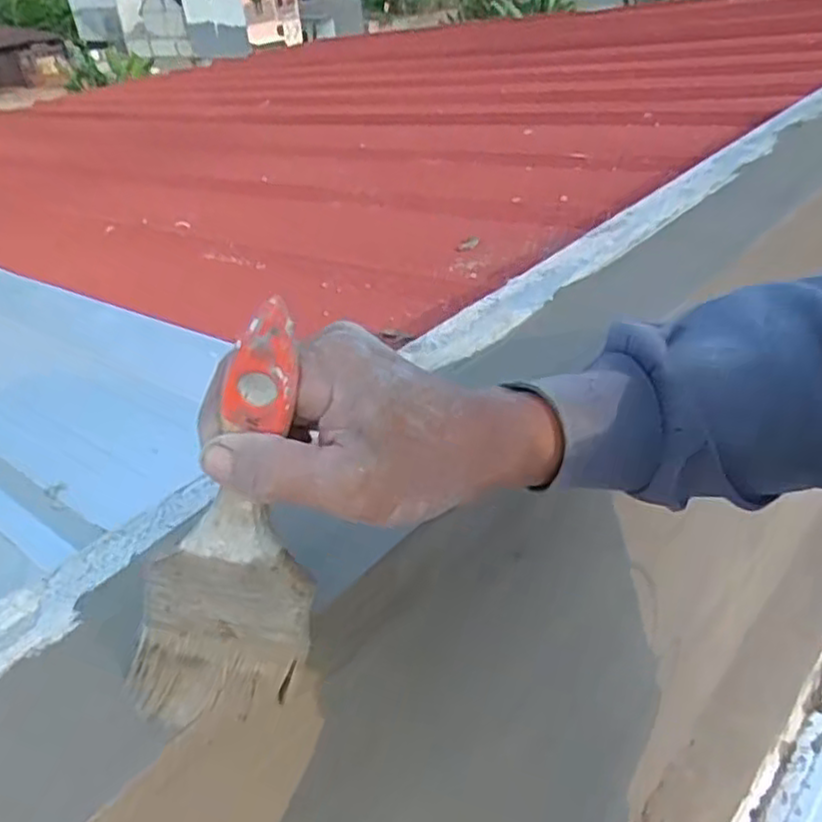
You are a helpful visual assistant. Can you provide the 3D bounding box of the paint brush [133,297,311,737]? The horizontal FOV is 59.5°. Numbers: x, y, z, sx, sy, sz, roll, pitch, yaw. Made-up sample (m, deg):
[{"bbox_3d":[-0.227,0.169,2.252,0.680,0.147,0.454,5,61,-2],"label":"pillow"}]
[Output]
[{"bbox_3d":[-0.069,0.052,0.294,0.069,0.201,0.024,6,30,-19],"label":"paint brush"}]

